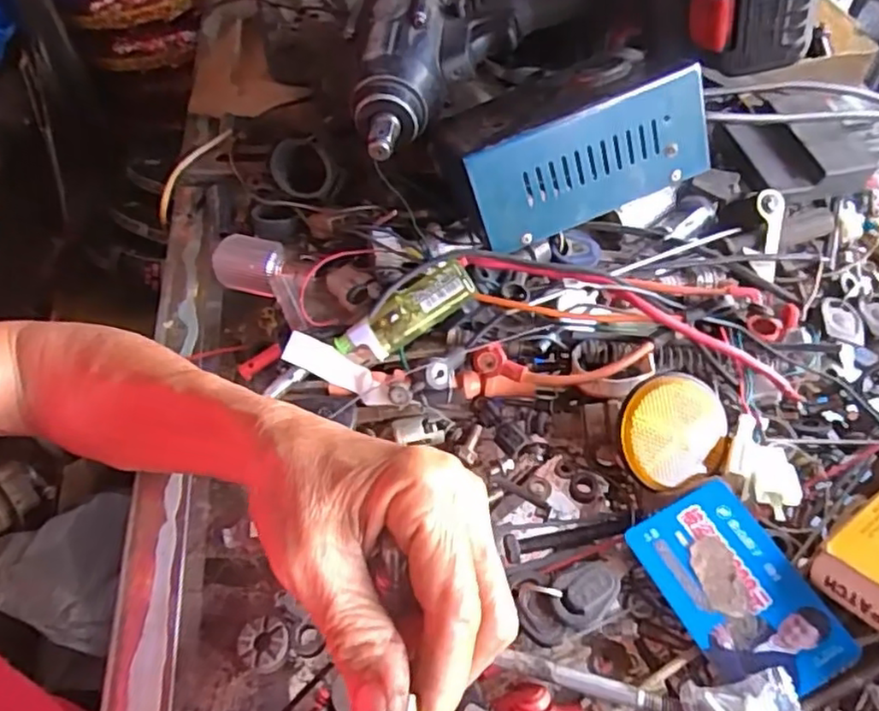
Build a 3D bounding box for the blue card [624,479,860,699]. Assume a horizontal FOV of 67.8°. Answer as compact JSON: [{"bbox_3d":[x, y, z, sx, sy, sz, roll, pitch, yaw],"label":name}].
[{"bbox_3d":[0.127,0.101,0.280,0.054,0.006,0.085,-28,59,-7],"label":"blue card"}]

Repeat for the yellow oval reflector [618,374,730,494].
[{"bbox_3d":[0.108,0.035,0.313,0.044,0.007,0.054,41,85,-3],"label":"yellow oval reflector"}]

